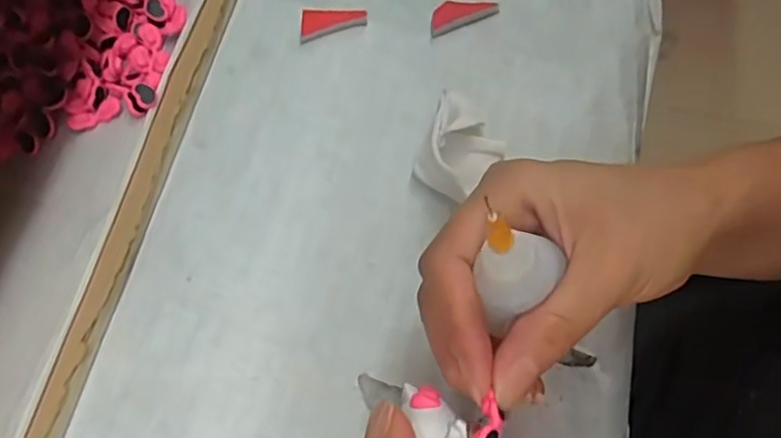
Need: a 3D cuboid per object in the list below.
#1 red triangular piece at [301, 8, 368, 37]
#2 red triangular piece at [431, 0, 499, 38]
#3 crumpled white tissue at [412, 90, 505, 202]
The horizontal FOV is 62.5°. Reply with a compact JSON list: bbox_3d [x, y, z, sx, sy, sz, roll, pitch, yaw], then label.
[{"bbox_3d":[-0.029,-0.100,0.326,0.034,0.005,0.016,-6,68,-5],"label":"red triangular piece"},{"bbox_3d":[0.037,-0.106,0.330,0.038,0.007,0.017,-24,71,-12],"label":"red triangular piece"},{"bbox_3d":[0.033,-0.033,0.290,0.034,0.023,0.053,19,68,5],"label":"crumpled white tissue"}]

